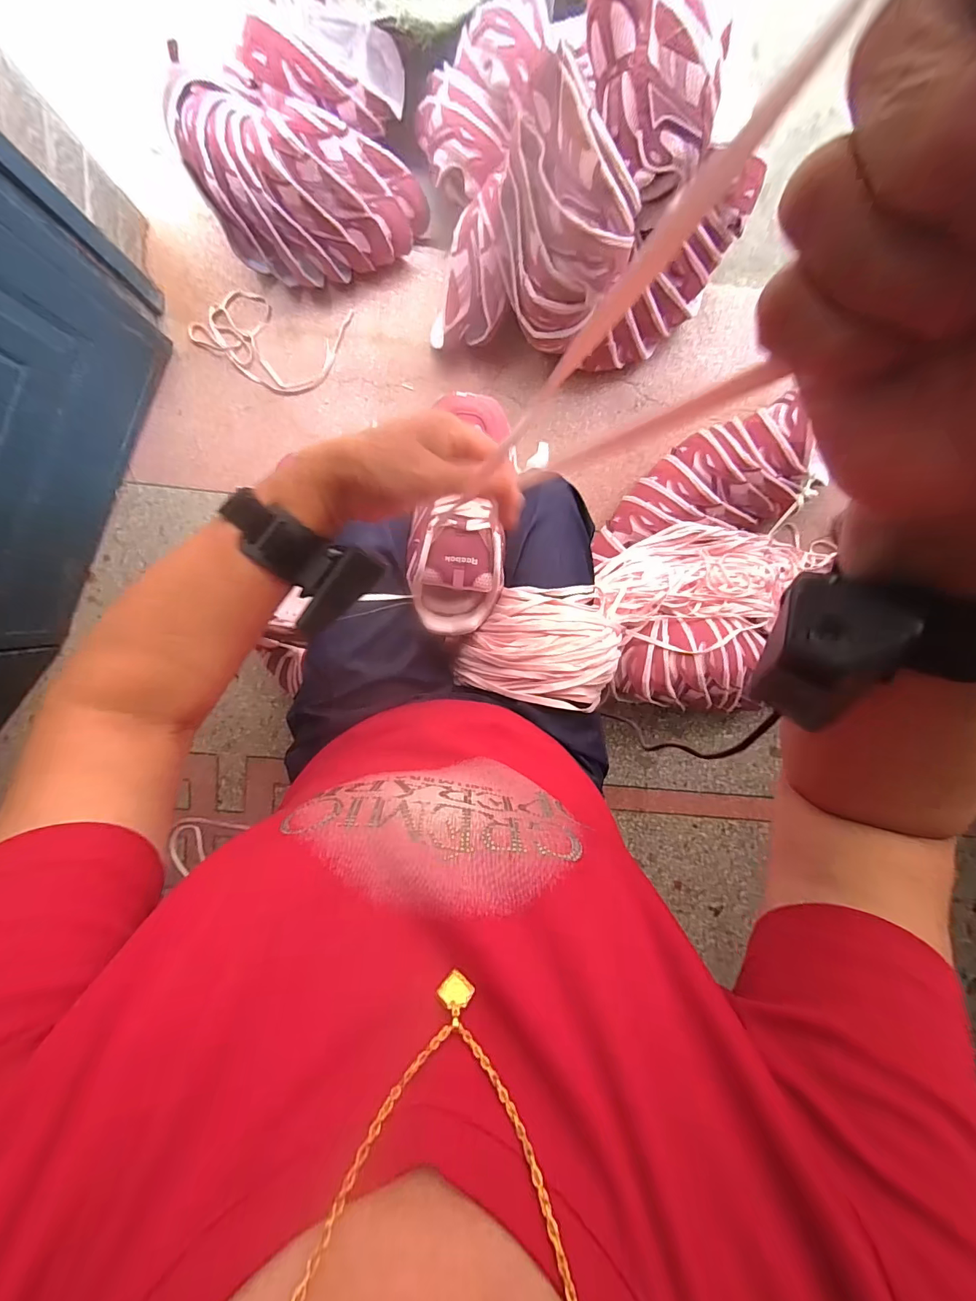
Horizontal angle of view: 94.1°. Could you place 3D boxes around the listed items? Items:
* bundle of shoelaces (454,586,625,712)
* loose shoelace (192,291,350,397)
[{"bbox_3d":[0.057,-0.009,0.499,0.172,0.059,0.129,10,95,-2],"label":"bundle of shoelaces"},{"bbox_3d":[-0.414,-0.579,0.848,0.262,0.007,0.163,17,95,-3],"label":"loose shoelace"}]

